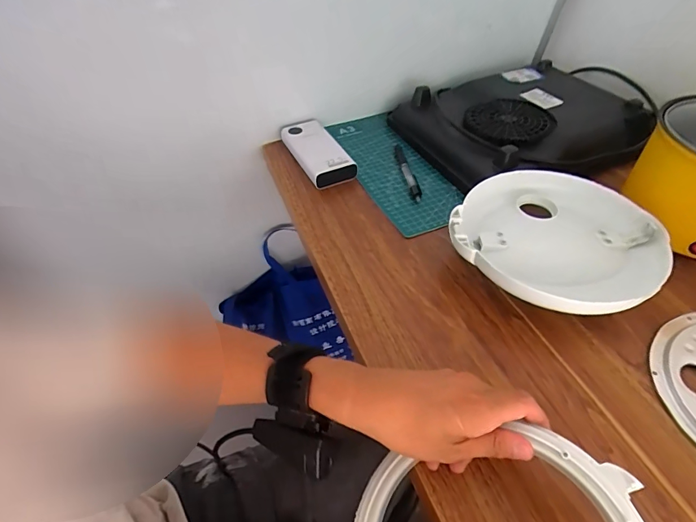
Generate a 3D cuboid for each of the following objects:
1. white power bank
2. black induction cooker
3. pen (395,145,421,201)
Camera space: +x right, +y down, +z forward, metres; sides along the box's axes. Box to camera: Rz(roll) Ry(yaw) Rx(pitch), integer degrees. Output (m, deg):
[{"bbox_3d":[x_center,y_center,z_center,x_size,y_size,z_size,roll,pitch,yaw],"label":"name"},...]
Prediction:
[{"bbox_3d":[-0.049,-0.165,0.596,0.068,0.030,0.146,-17,49,-16],"label":"white power bank"},{"bbox_3d":[0.263,-0.215,0.610,0.308,0.060,0.242,-18,49,-16],"label":"black induction cooker"},{"bbox_3d":[0.084,-0.133,0.574,0.015,0.010,0.144,-6,47,-5],"label":"pen"}]

